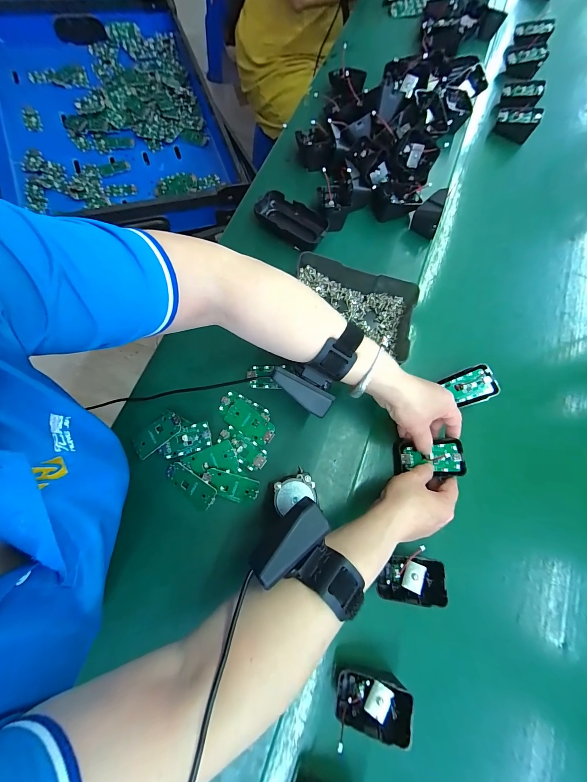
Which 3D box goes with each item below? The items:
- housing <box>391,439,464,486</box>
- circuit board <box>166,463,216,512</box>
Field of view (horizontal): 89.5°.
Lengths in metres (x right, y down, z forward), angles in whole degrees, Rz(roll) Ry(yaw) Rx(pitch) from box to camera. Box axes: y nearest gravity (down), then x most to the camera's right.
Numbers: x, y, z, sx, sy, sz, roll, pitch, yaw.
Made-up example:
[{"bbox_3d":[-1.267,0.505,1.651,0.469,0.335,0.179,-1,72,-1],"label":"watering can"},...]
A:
[{"bbox_3d":[0.161,0.082,0.357,0.078,0.013,0.044,-2,72,24],"label":"housing"},{"bbox_3d":[-0.118,0.108,0.337,0.063,0.004,0.034,37,106,7],"label":"circuit board"}]

